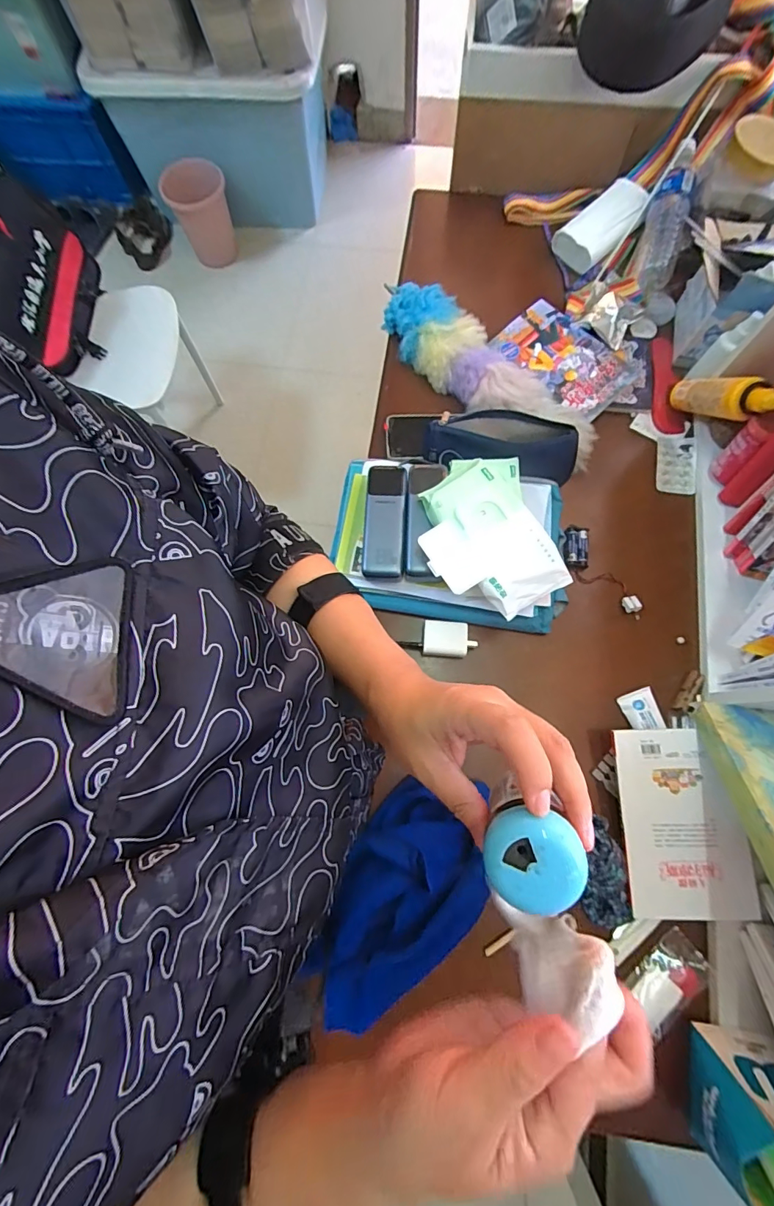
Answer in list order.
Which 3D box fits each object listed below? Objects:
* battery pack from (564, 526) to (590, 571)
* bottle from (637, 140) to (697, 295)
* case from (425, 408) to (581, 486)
[{"bbox_3d":[0.274,-0.080,0.653,0.035,0.012,0.063,6,76,3],"label":"battery pack"},{"bbox_3d":[0.456,-0.627,0.744,0.060,0.058,0.210,9,105,4],"label":"bottle"},{"bbox_3d":[0.162,-0.226,0.635,0.210,0.055,0.077,9,76,4],"label":"case"}]

